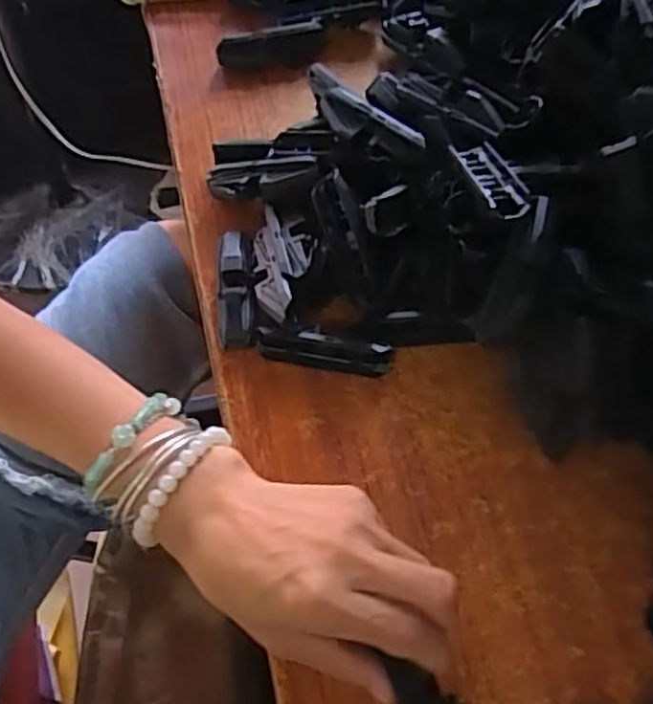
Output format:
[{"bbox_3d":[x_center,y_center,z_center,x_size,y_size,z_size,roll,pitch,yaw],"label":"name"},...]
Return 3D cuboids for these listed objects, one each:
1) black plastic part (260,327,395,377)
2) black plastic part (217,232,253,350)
[{"bbox_3d":[-0.001,0.000,0.386,0.072,0.024,0.011,7,66,6],"label":"black plastic part"},{"bbox_3d":[-0.053,-0.037,0.406,0.021,0.022,0.072,-6,65,0],"label":"black plastic part"}]

